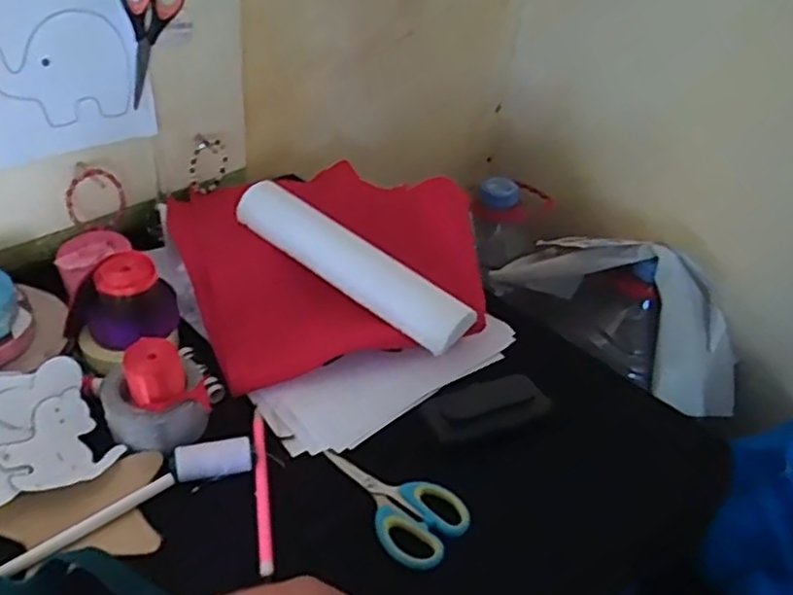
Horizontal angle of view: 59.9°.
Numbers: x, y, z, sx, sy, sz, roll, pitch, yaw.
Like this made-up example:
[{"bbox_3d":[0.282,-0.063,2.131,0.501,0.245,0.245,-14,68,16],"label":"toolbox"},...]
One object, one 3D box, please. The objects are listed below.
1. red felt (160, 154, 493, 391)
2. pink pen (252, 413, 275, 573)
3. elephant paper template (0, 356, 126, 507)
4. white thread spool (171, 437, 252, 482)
[{"bbox_3d":[-0.060,-0.046,0.649,0.260,0.040,0.256,-20,54,-14],"label":"red felt"},{"bbox_3d":[-0.095,0.130,0.488,0.009,0.012,0.138,-2,38,-13],"label":"pink pen"},{"bbox_3d":[-0.267,0.095,0.485,0.105,0.008,0.111,-22,59,-37],"label":"elephant paper template"},{"bbox_3d":[-0.130,0.115,0.490,0.052,0.017,0.024,-4,38,-15],"label":"white thread spool"}]

